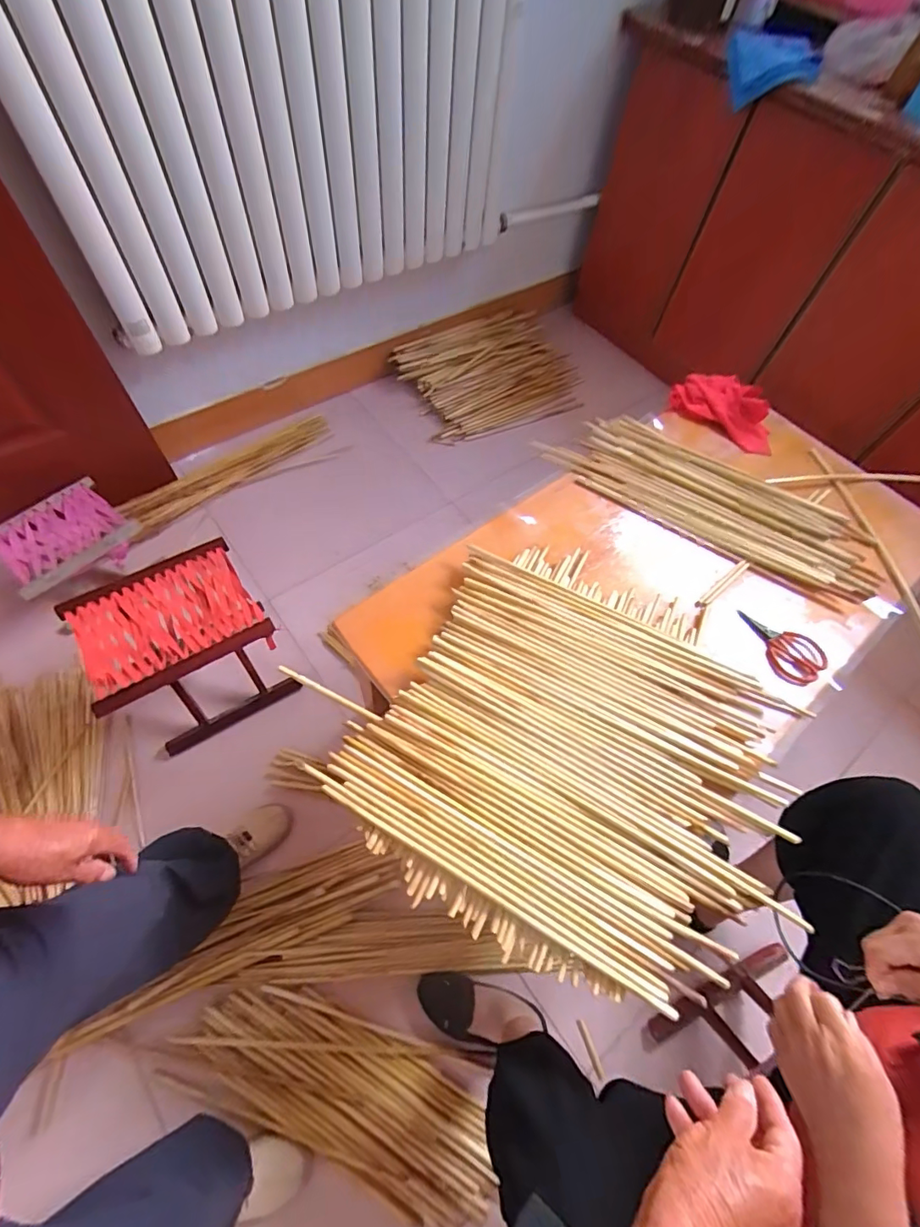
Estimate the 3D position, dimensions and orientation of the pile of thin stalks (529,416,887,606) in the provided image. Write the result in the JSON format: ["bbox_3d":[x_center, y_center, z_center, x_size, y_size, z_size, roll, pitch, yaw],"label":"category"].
[{"bbox_3d":[0.466,-0.221,0.928,0.616,0.055,0.194,31,64,11],"label":"pile of thin stalks"}]

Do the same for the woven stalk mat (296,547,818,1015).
[{"bbox_3d":[0.153,0.170,0.708,0.595,0.048,0.556,27,63,9],"label":"woven stalk mat"}]

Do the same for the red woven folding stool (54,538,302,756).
[{"bbox_3d":[-0.556,0.081,1.050,0.310,0.295,0.272,-26,67,-17],"label":"red woven folding stool"}]

